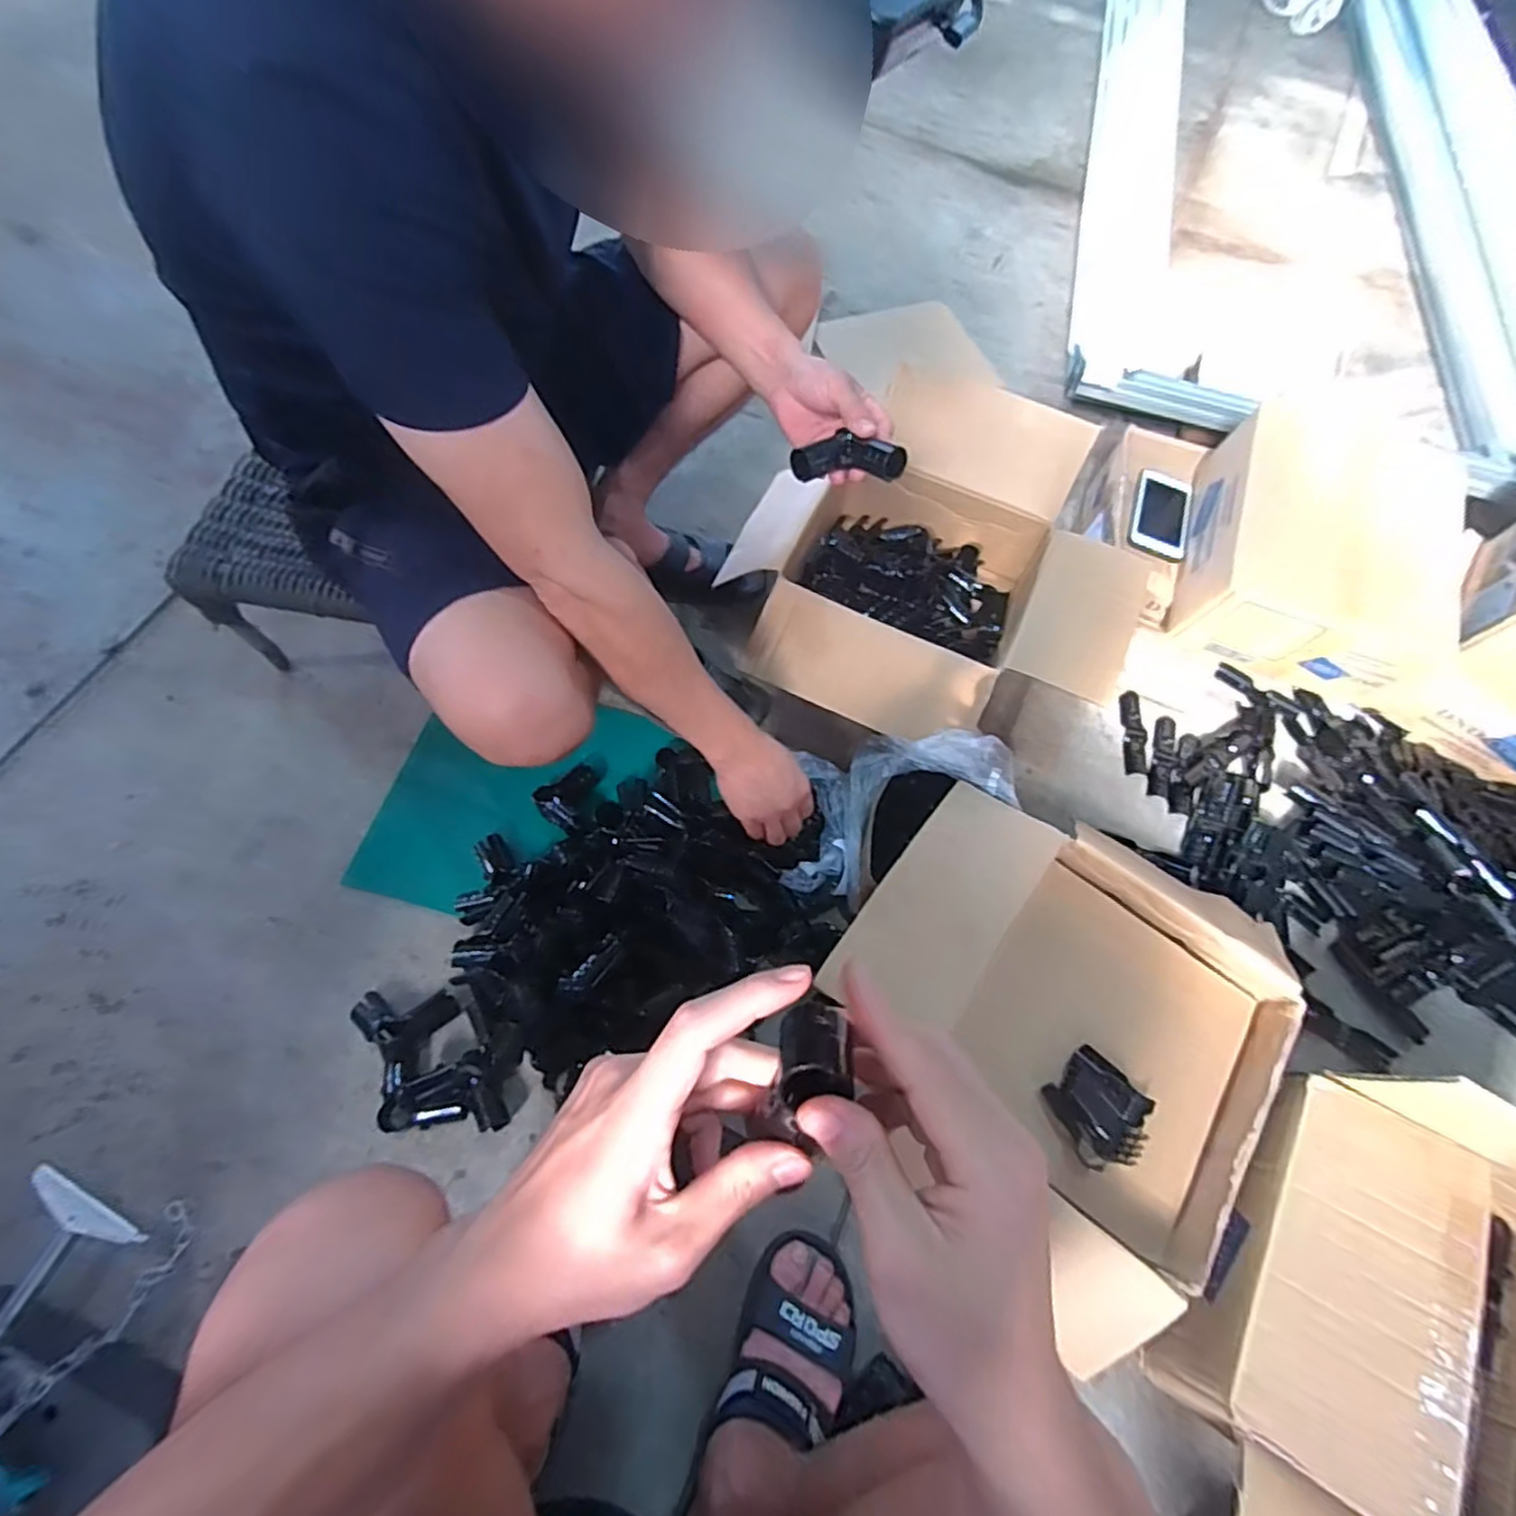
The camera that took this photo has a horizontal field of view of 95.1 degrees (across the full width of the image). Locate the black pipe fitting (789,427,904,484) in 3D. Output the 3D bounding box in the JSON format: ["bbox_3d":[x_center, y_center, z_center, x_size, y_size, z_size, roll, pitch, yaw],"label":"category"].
[{"bbox_3d":[0.088,-0.293,0.675,0.108,0.029,0.037,1,64,-5],"label":"black pipe fitting"}]

